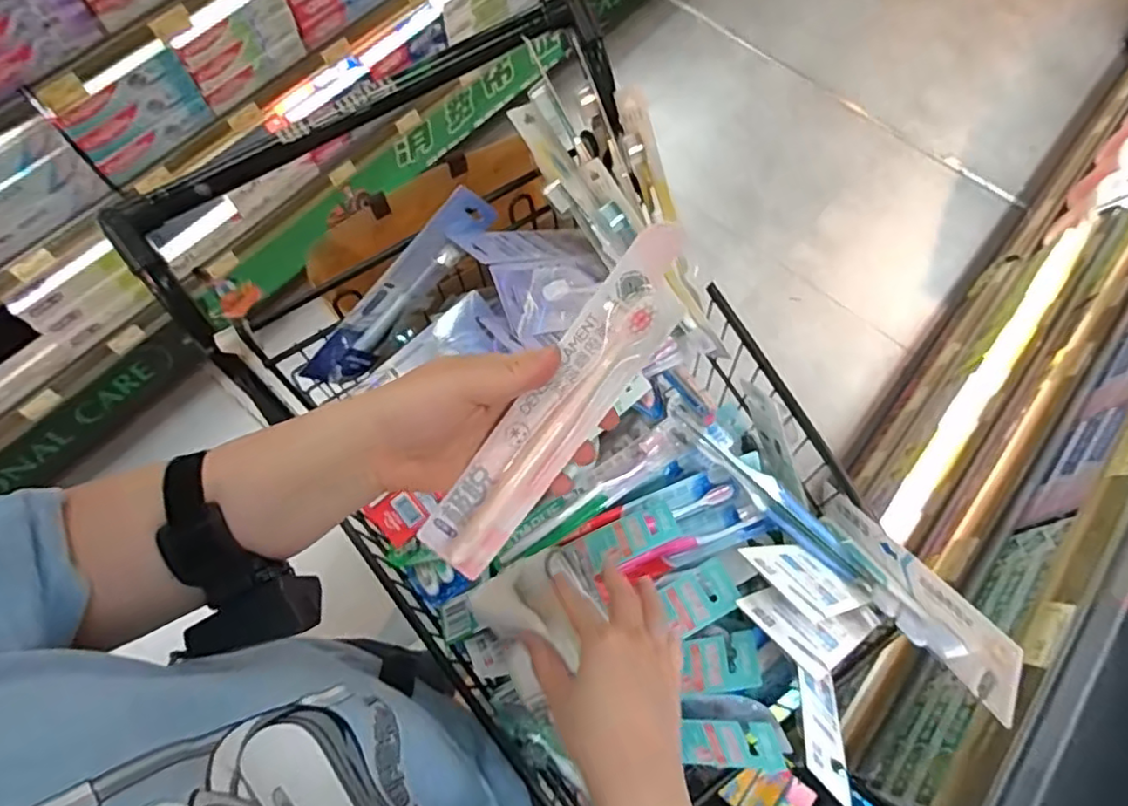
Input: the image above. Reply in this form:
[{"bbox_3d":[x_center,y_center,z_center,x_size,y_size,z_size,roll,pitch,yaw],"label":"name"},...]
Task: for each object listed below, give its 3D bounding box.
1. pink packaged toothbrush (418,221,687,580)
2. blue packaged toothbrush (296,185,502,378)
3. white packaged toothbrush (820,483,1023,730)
[{"bbox_3d":[-0.003,0.006,0.354,0.045,0.016,0.224,40,103,13],"label":"pink packaged toothbrush"},{"bbox_3d":[-0.159,-0.103,0.614,0.235,0.056,0.023,-45,74,13],"label":"blue packaged toothbrush"},{"bbox_3d":[0.279,0.149,0.530,0.018,0.064,0.236,-10,25,-5],"label":"white packaged toothbrush"}]

